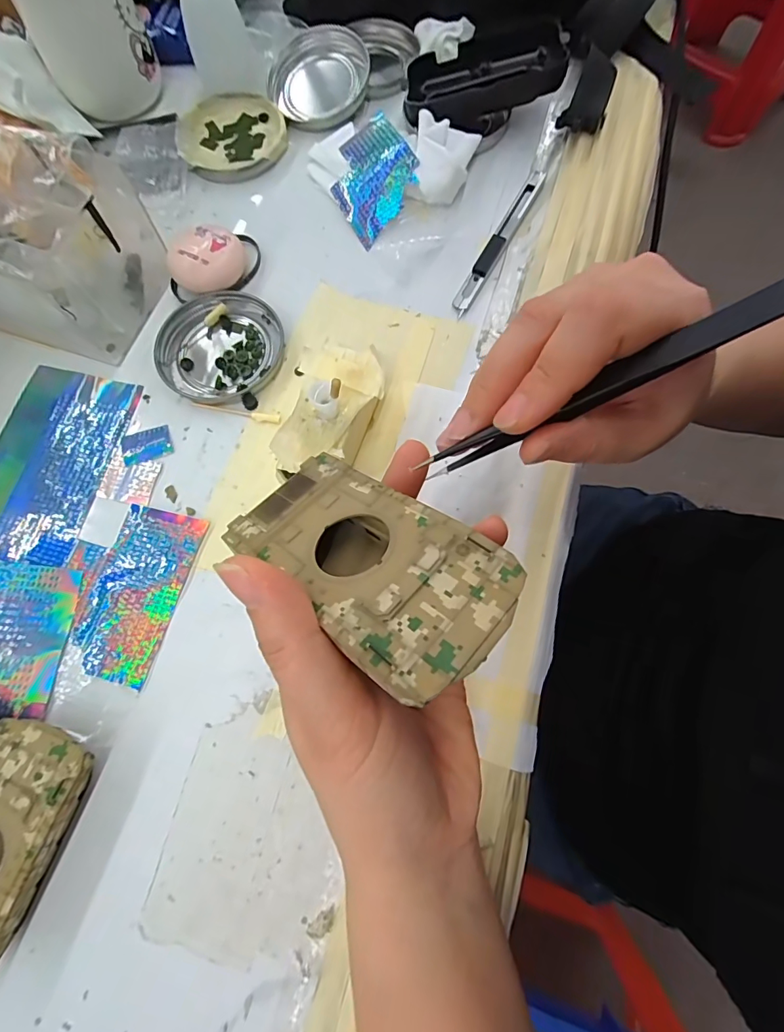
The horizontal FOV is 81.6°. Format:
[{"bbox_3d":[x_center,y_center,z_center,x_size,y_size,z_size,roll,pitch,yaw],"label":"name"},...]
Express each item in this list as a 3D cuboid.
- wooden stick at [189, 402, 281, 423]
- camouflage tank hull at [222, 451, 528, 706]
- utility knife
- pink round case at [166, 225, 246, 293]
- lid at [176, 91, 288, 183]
[{"bbox_3d":[-0.095,-0.063,0.276,0.055,0.004,0.006,9,75,4],"label":"wooden stick"},{"bbox_3d":[-0.007,0.014,0.146,0.095,0.023,0.047,32,76,37],"label":"camouflage tank hull"},{"bbox_3d":[0.073,-0.188,0.307,0.011,0.006,0.131,28,77,9],"label":"utility knife"},{"bbox_3d":[-0.119,-0.166,0.297,0.040,0.023,0.044,27,77,9],"label":"pink round case"},{"bbox_3d":[-0.120,-0.286,0.342,0.078,0.011,0.078,0,74,1],"label":"lid"}]

